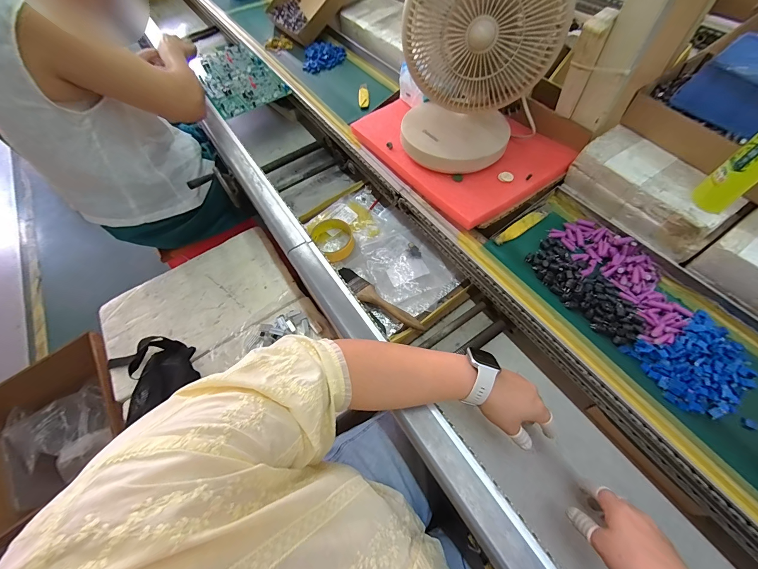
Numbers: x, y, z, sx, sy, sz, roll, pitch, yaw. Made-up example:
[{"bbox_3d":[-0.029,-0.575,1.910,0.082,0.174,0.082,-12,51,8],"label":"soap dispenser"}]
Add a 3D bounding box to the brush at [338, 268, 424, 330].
[{"bbox_3d":[-0.006,0.026,0.574,0.197,0.028,0.041,37,68,22],"label":"brush"}]

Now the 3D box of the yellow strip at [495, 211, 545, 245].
[{"bbox_3d":[0.234,-0.095,0.529,0.105,0.005,0.021,-33,63,-16],"label":"yellow strip"}]

